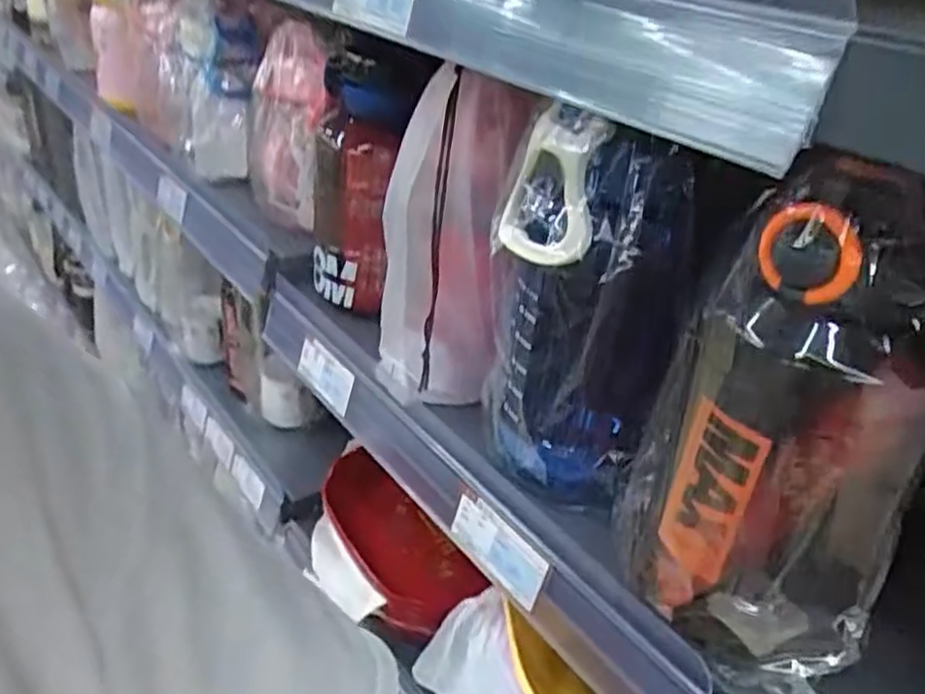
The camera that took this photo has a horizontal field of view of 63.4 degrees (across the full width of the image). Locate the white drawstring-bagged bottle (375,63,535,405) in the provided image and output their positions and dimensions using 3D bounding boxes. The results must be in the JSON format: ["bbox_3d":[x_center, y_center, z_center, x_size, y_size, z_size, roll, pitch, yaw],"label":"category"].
[{"bbox_3d":[-0.012,-0.064,0.465,0.068,0.204,0.064,0,33,-9],"label":"white drawstring-bagged bottle"}]

